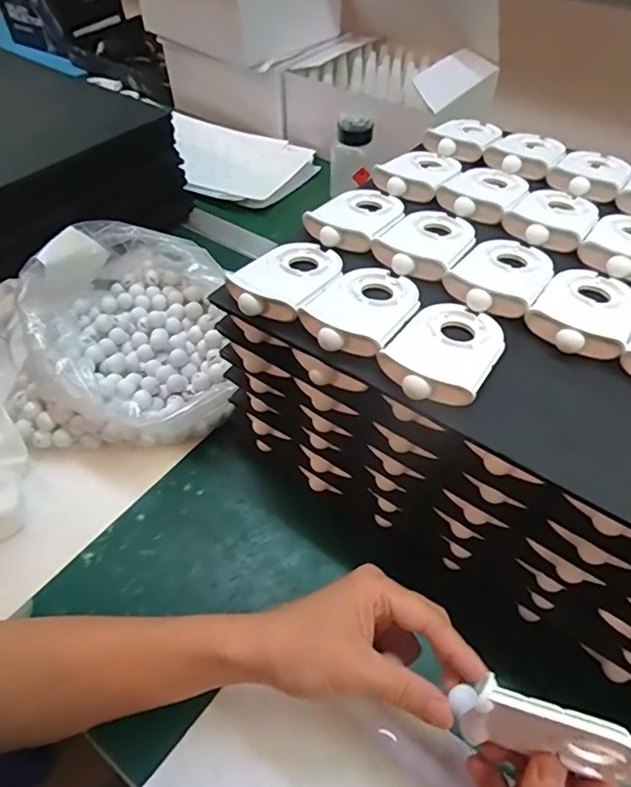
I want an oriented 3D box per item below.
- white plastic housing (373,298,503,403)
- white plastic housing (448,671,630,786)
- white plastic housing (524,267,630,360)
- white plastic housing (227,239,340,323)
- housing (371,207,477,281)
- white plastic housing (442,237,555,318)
[{"bbox_3d":[0.078,-0.029,0.323,0.057,0.013,0.085,28,55,22],"label":"white plastic housing"},{"bbox_3d":[0.113,0.163,0.264,0.088,0.054,0.017,12,50,10],"label":"white plastic housing"},{"bbox_3d":[0.174,-0.055,0.348,0.056,0.013,0.089,30,55,24],"label":"white plastic housing"},{"bbox_3d":[-0.018,-0.083,0.373,0.057,0.017,0.086,21,52,17],"label":"white plastic housing"},{"bbox_3d":[0.084,-0.114,0.402,0.059,0.014,0.093,25,54,20],"label":"housing"},{"bbox_3d":[0.130,-0.084,0.374,0.057,0.015,0.093,30,55,24],"label":"white plastic housing"}]

